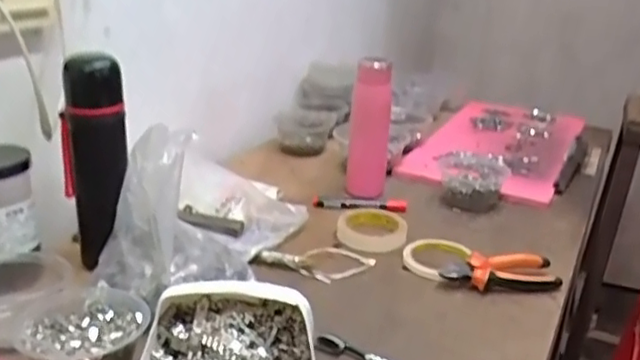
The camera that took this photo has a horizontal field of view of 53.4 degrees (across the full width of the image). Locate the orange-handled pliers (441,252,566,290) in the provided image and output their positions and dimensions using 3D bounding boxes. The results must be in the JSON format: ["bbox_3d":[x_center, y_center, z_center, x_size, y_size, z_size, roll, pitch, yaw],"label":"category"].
[{"bbox_3d":[0.231,0.114,0.801,0.149,0.036,0.053,0,23,-13],"label":"orange-handled pliers"}]

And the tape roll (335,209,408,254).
[{"bbox_3d":[0.076,0.069,0.922,0.098,0.015,0.108,9,22,10],"label":"tape roll"}]

